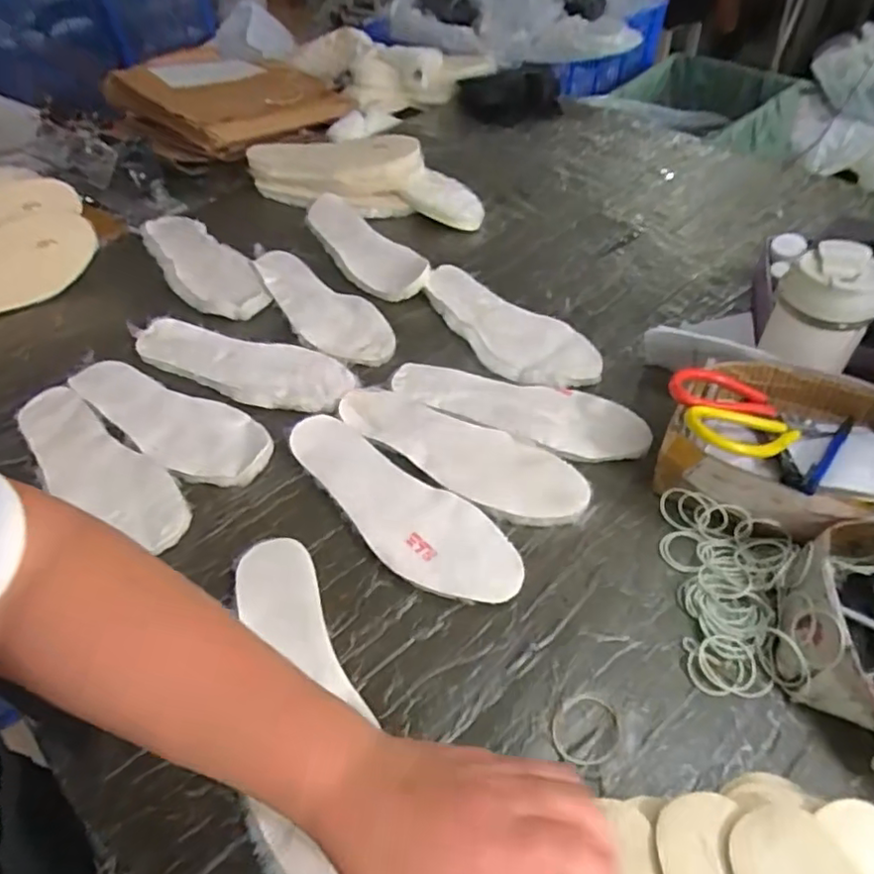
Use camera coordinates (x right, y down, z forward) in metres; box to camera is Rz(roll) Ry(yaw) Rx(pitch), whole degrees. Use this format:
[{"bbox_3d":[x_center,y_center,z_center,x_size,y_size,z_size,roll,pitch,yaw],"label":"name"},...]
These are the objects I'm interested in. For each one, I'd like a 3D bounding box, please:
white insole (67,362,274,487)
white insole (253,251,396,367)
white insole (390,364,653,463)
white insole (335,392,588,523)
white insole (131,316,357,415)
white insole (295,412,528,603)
[{"bbox_3d":[-0.290,-0.019,0.665,0.255,0.018,0.094,24,51,21],"label":"white insole"},{"bbox_3d":[-0.157,-0.168,0.796,0.097,0.023,0.261,-35,55,-25],"label":"white insole"},{"bbox_3d":[0.083,-0.028,0.666,0.275,0.015,0.096,11,46,14],"label":"white insole"},{"bbox_3d":[0.018,0.013,0.622,0.267,0.009,0.087,22,53,22],"label":"white insole"},{"bbox_3d":[-0.232,-0.081,0.716,0.274,0.019,0.096,11,48,11],"label":"white insole"},{"bbox_3d":[-0.041,0.062,0.578,0.270,0.012,0.092,29,56,27],"label":"white insole"}]

